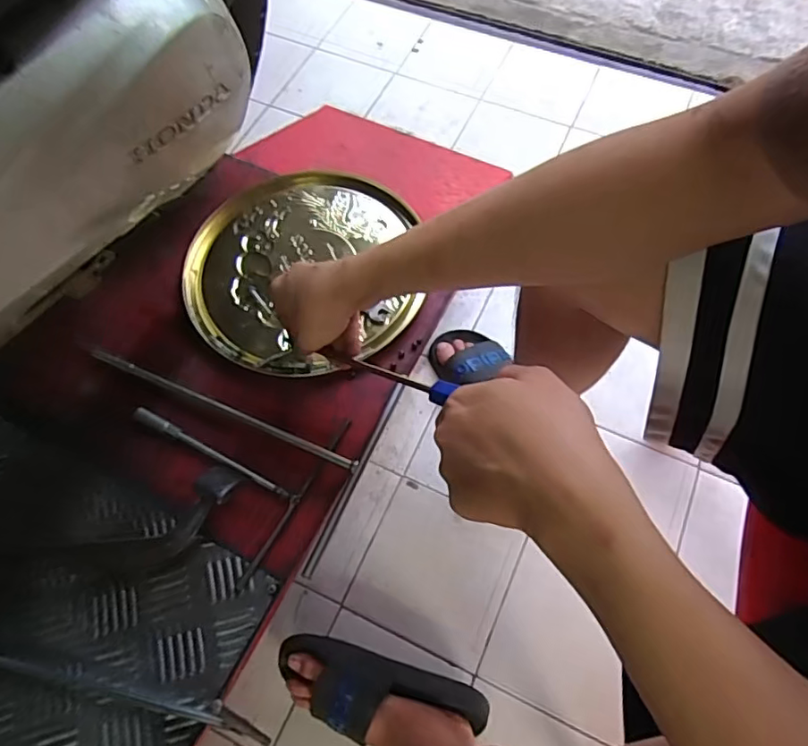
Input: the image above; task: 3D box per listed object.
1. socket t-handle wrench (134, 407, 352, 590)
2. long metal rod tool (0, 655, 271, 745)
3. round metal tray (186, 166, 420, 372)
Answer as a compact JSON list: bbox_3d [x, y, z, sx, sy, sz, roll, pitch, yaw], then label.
[{"bbox_3d":[-0.175,0.075,0.524,0.195,0.017,0.167,26,69,13],"label":"socket t-handle wrench"},{"bbox_3d":[-0.248,0.243,0.442,0.300,0.013,0.015,11,66,6],"label":"long metal rod tool"},{"bbox_3d":[-0.114,-0.118,0.610,0.248,0.021,0.255,-1,65,1],"label":"round metal tray"}]

